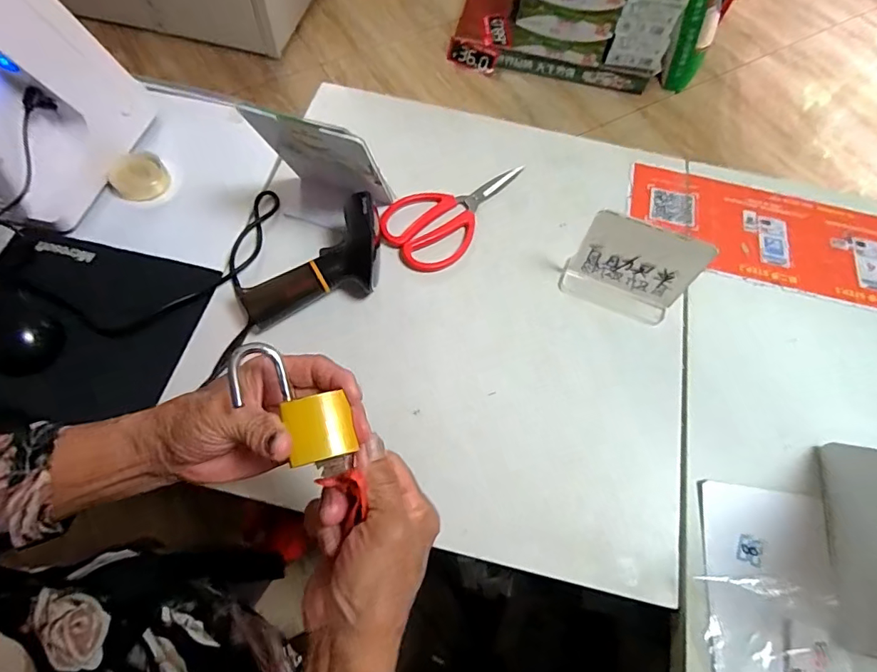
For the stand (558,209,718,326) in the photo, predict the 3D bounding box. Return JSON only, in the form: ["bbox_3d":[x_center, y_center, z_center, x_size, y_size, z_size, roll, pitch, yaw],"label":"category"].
[{"bbox_3d":[0.187,-0.063,0.465,0.113,0.099,0.038,23,66,7],"label":"stand"}]

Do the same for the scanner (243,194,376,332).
[{"bbox_3d":[-0.114,-0.059,0.473,0.161,0.061,0.081,-36,71,-3],"label":"scanner"}]

